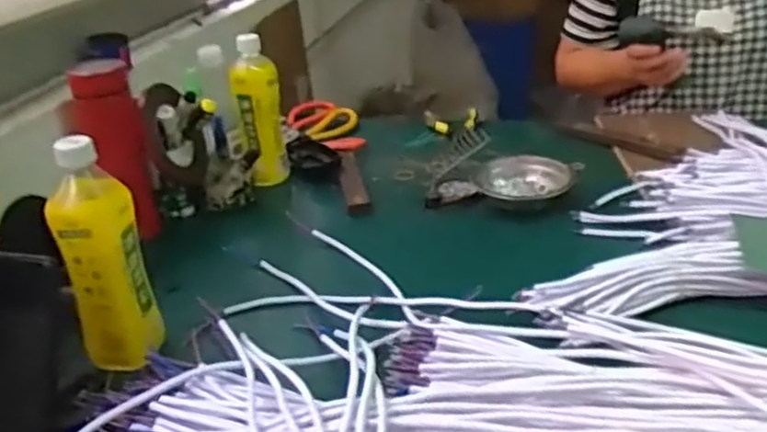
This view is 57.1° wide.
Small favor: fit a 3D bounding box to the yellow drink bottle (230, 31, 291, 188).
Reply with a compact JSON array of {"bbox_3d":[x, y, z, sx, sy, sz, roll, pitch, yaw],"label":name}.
[{"bbox_3d":[-0.166,-0.139,0.951,0.057,0.199,0.057,-6,28,-6],"label":"yellow drink bottle"}]

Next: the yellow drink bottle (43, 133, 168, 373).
[{"bbox_3d":[-0.233,0.036,0.589,0.062,0.224,0.057,-14,30,-19],"label":"yellow drink bottle"}]

